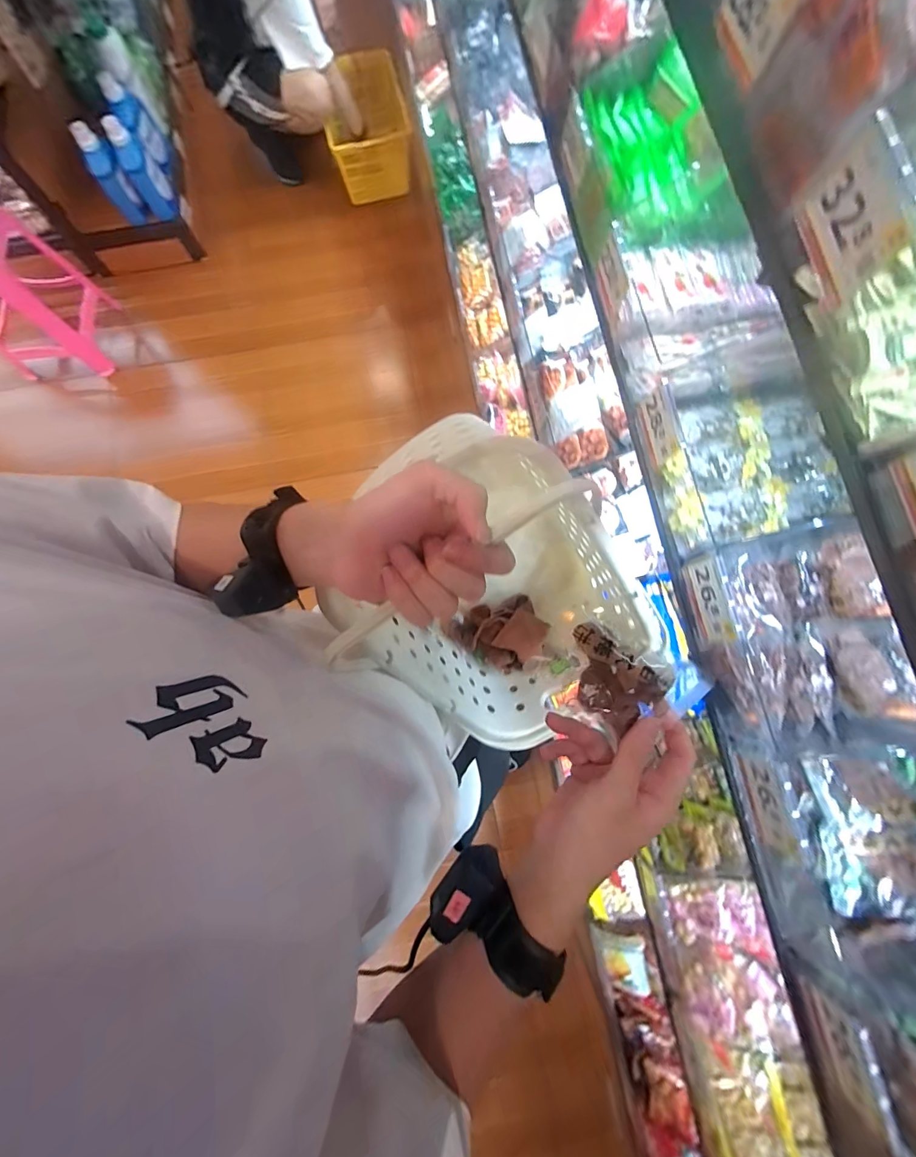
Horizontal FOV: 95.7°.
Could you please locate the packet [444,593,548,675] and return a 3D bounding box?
[{"bbox_3d":[0.060,0.080,0.581,0.125,0.074,0.102,-28,79,-7],"label":"packet"}]

